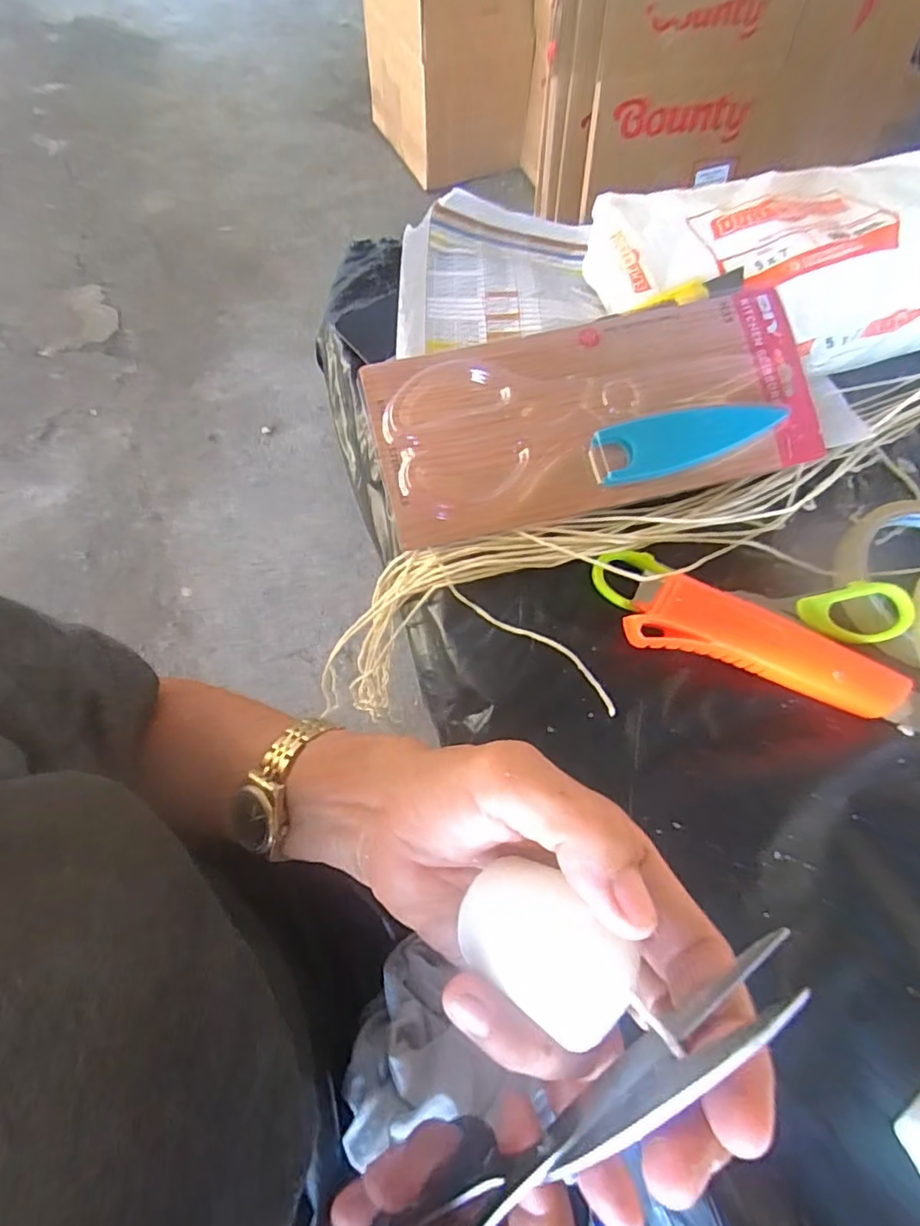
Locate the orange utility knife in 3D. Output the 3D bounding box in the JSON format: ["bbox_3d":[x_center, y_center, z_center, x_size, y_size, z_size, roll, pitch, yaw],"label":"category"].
[{"bbox_3d":[0.152,0.018,0.279,0.139,0.019,0.032,19,65,5],"label":"orange utility knife"}]

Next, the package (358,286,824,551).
[{"bbox_3d":[0.075,-0.108,0.313,0.237,0.019,0.104,-15,85,-7],"label":"package"}]

